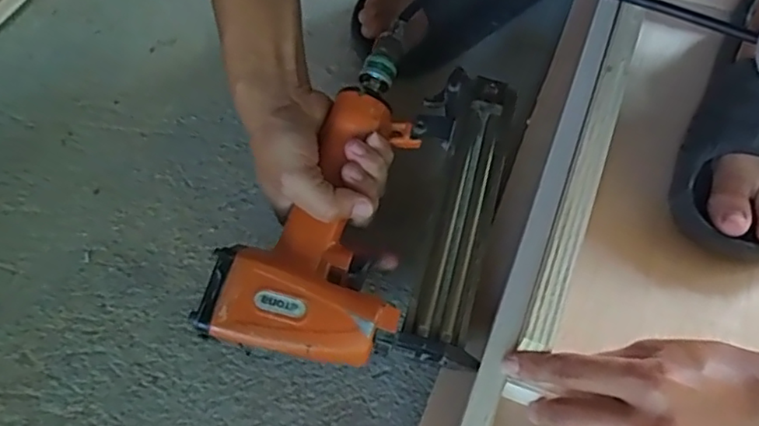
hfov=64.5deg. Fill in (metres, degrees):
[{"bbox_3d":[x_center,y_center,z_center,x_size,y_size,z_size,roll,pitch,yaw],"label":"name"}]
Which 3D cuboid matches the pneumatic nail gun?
[{"bbox_3d":[-0.004,-0.017,0.416,0.164,0.051,0.242,9,58,8],"label":"pneumatic nail gun"}]

